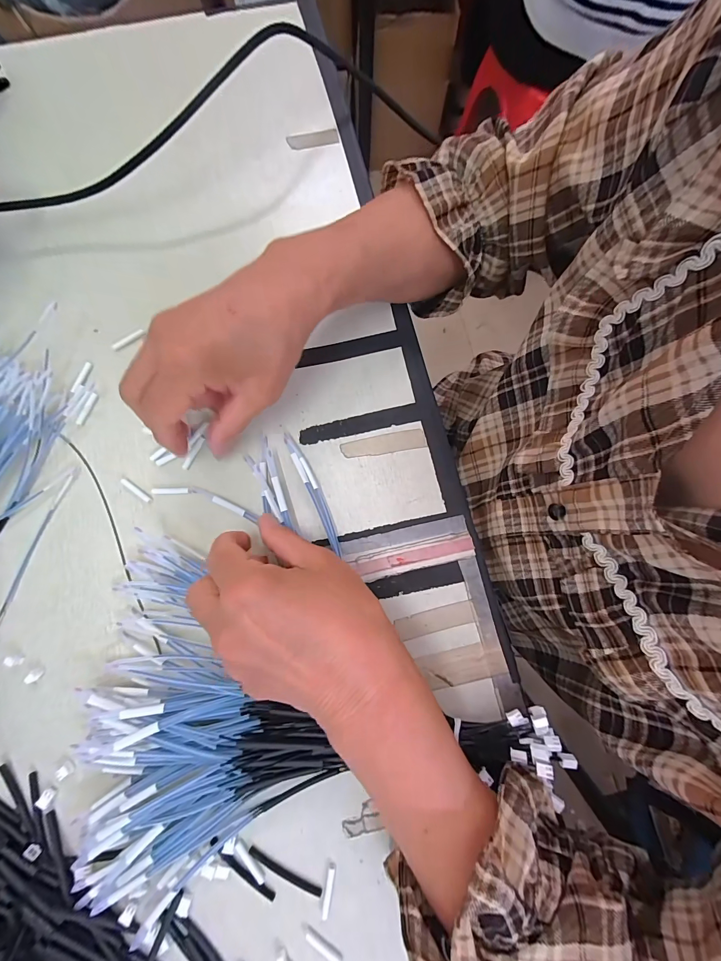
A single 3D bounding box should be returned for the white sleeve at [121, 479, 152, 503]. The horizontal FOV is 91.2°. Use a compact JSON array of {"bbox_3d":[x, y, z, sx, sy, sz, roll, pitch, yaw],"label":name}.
[{"bbox_3d":[-0.159,0.007,0.250,0.026,0.004,0.004,35,81,5],"label":"white sleeve"}]

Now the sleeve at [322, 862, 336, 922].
[{"bbox_3d":[-0.019,0.246,0.210,0.004,0.004,0.027,11,80,1],"label":"sleeve"}]

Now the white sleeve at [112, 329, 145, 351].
[{"bbox_3d":[-0.178,-0.108,0.271,0.027,0.004,0.006,-28,81,-6],"label":"white sleeve"}]

